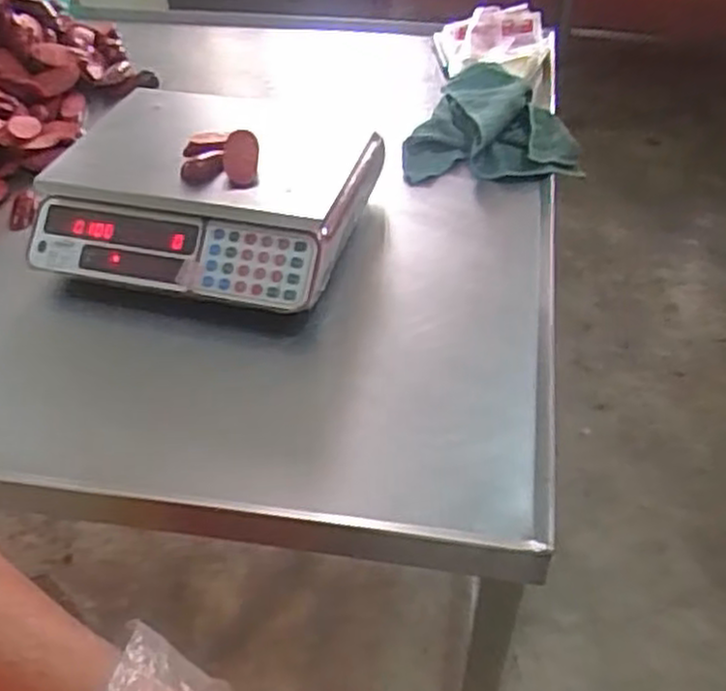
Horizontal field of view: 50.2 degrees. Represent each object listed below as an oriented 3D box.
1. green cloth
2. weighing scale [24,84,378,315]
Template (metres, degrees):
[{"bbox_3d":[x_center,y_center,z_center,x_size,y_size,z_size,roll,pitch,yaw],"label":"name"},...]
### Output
[{"bbox_3d":[0.187,-0.332,1.118,0.238,0.069,0.254,5,44,6],"label":"green cloth"},{"bbox_3d":[-0.200,-0.199,0.965,0.363,0.111,0.363,11,44,12],"label":"weighing scale"}]

